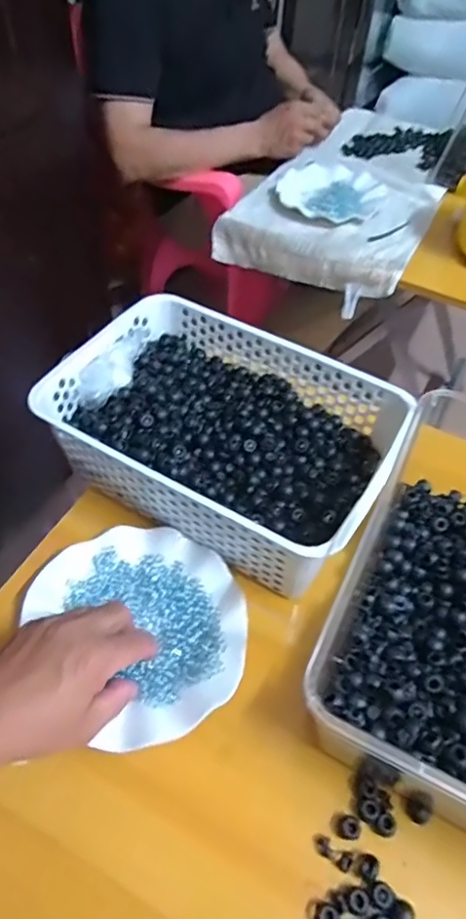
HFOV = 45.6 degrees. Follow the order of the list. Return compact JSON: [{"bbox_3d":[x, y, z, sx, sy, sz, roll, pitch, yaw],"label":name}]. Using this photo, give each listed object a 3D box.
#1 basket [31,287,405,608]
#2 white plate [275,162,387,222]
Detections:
[{"bbox_3d":[-0.009,-0.025,0.544,0.308,0.096,0.210,26,54,17],"label":"basket"},{"bbox_3d":[0.166,-0.462,0.964,0.176,0.024,0.173,2,51,-2],"label":"white plate"}]

